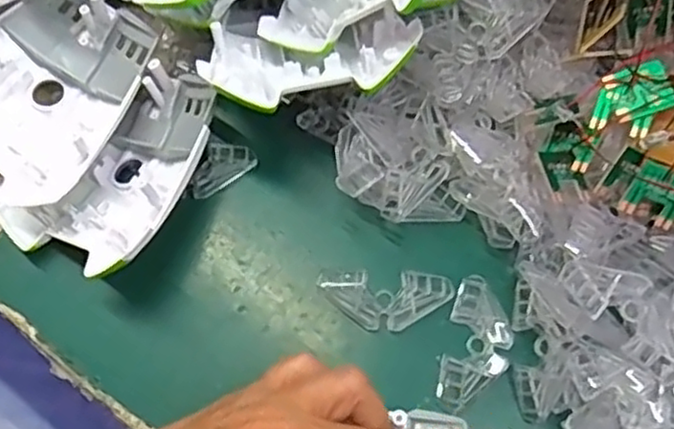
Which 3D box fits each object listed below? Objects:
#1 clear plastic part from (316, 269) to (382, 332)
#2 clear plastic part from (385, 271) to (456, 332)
[{"bbox_3d":[0.010,0.039,0.341,0.022,0.007,0.038,-41,77,-15],"label":"clear plastic part"},{"bbox_3d":[0.039,0.040,0.343,0.039,0.007,0.023,-29,74,-11],"label":"clear plastic part"}]

